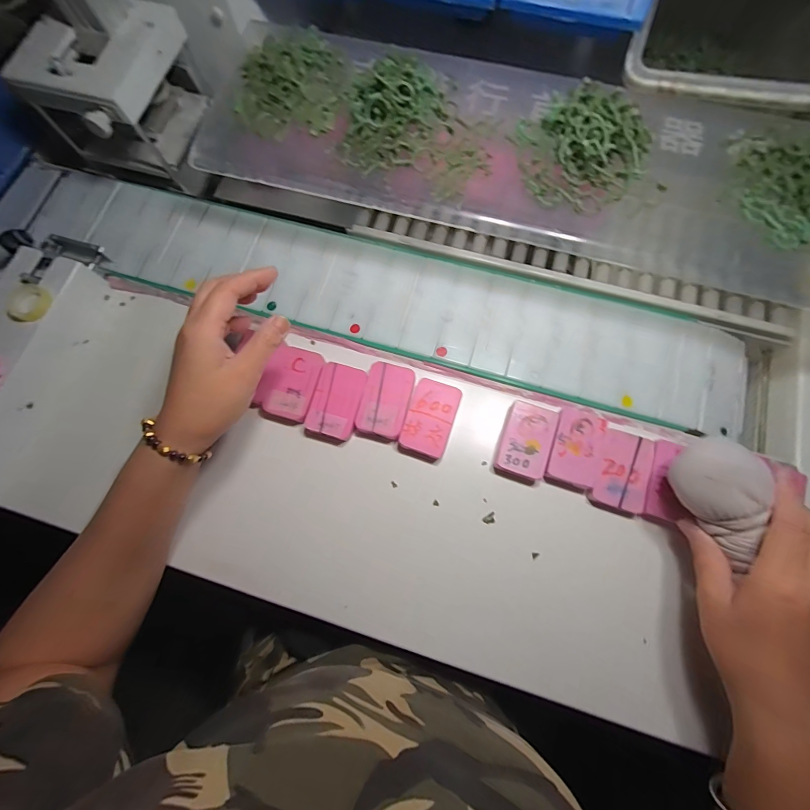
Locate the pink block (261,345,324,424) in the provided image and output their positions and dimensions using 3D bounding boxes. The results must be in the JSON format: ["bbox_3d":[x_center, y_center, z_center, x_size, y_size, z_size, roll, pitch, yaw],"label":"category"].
[{"bbox_3d":[-0.111,-0.019,0.374,0.046,0.016,0.076,16,78,5],"label":"pink block"}]

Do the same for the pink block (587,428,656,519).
[{"bbox_3d":[0.203,0.063,0.346,0.046,0.015,0.074,17,78,5],"label":"pink block"}]

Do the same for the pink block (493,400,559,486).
[{"bbox_3d":[0.115,0.036,0.354,0.044,0.019,0.072,19,78,5],"label":"pink block"}]

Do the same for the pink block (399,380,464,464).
[{"bbox_3d":[0.024,0.015,0.362,0.044,0.017,0.076,19,79,5],"label":"pink block"}]

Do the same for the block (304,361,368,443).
[{"bbox_3d":[-0.067,-0.003,0.369,0.048,0.019,0.073,18,78,5],"label":"block"}]

